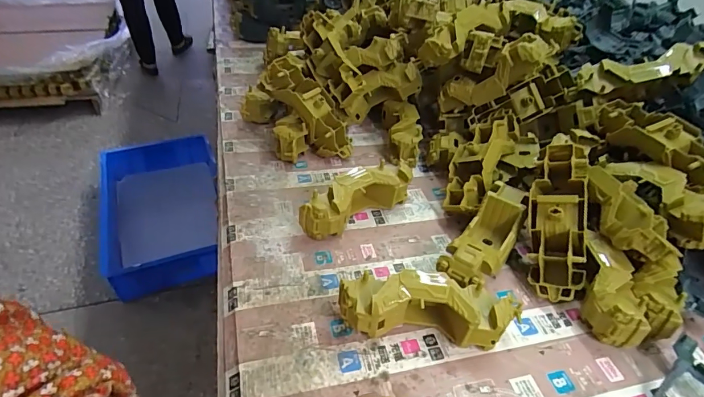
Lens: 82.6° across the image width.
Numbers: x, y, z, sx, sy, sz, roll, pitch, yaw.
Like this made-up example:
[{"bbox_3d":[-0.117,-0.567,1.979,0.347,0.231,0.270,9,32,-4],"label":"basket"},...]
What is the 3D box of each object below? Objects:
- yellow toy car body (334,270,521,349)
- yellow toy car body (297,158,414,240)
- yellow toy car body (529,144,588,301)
[{"bbox_3d":[0.075,0.109,0.390,0.171,0.059,0.047,6,41,2],"label":"yellow toy car body"},{"bbox_3d":[0.011,-0.001,0.514,0.168,0.059,0.051,-26,49,-30],"label":"yellow toy car body"},{"bbox_3d":[0.233,0.015,0.447,0.061,0.047,0.166,9,75,6],"label":"yellow toy car body"}]

